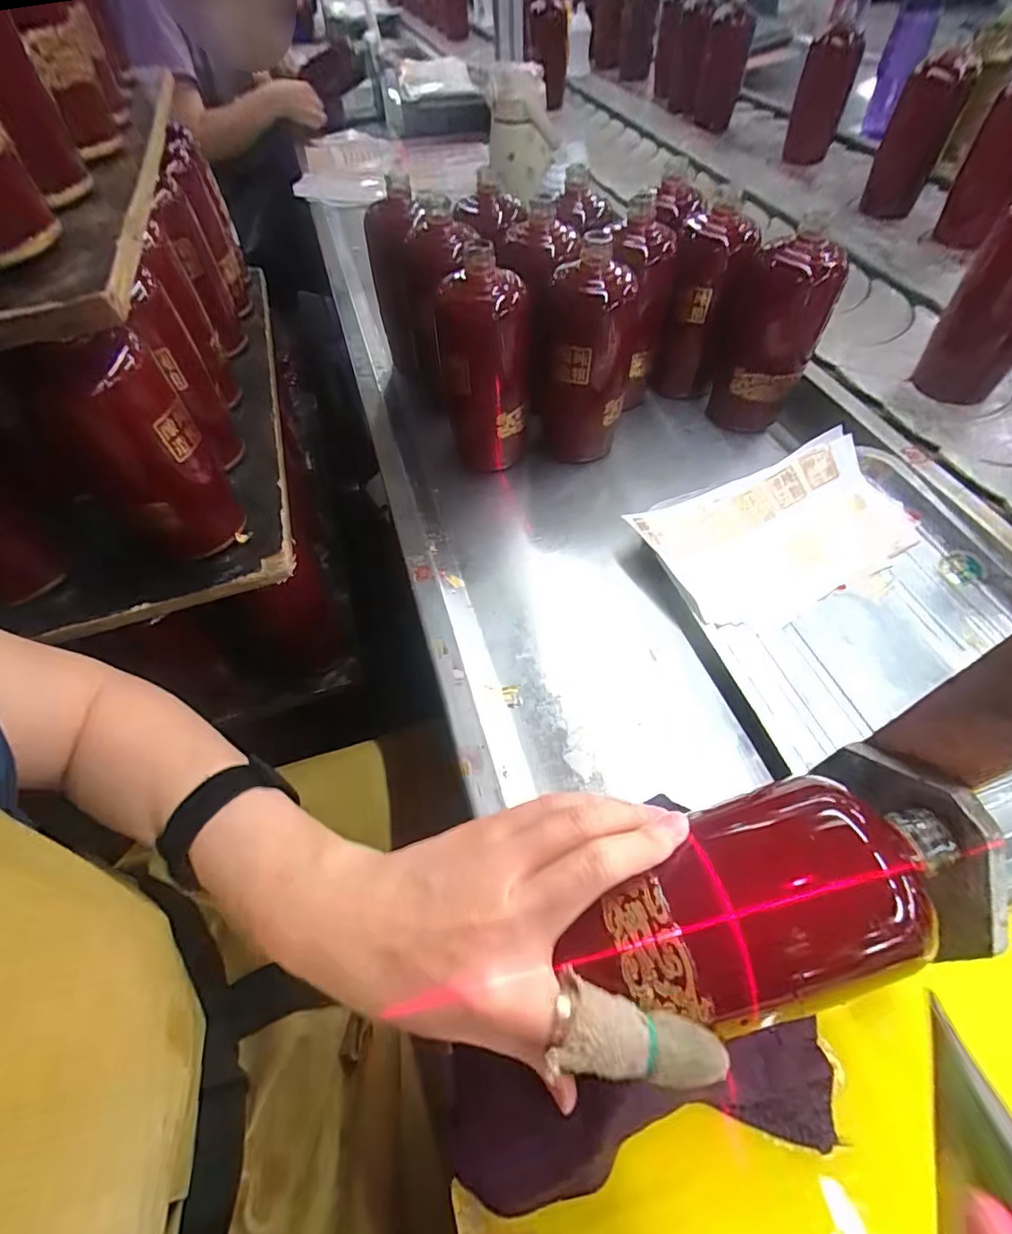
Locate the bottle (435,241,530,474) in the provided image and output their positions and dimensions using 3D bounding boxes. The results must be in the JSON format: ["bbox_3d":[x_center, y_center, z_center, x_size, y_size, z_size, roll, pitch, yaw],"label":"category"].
[{"bbox_3d":[-0.023,-0.237,0.502,0.090,0.179,0.103,-6,55,0],"label":"bottle"}]

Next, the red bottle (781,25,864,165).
[{"bbox_3d":[0.565,-0.930,0.956,0.084,0.167,0.101,15,57,14],"label":"red bottle"}]

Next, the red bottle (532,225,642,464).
[{"bbox_3d":[0.071,-0.240,0.515,0.084,0.203,0.089,2,55,6],"label":"red bottle"}]

